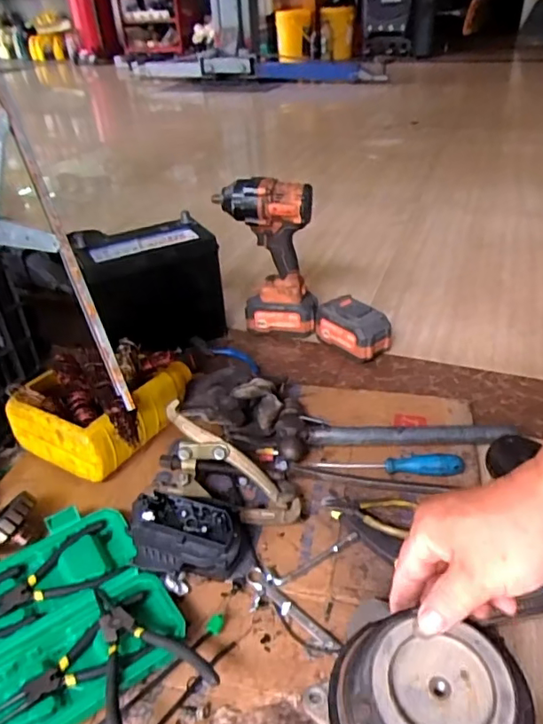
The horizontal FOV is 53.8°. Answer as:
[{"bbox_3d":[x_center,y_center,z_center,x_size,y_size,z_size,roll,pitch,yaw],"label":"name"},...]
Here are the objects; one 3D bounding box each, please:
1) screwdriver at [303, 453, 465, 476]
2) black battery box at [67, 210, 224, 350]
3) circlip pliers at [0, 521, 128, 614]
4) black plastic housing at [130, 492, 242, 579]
[{"bbox_3d":[0.148,0.134,0.710,0.203,0.025,0.020,2,36,7],"label":"screwdriver"},{"bbox_3d":[-0.216,-0.139,0.983,0.227,0.197,0.127,-18,38,-19],"label":"black battery box"},{"bbox_3d":[-0.249,0.236,0.595,0.155,0.009,0.083,-17,38,-18],"label":"circlip pliers"},{"bbox_3d":[-0.094,0.196,0.595,0.122,0.079,0.077,0,35,5],"label":"black plastic housing"}]

